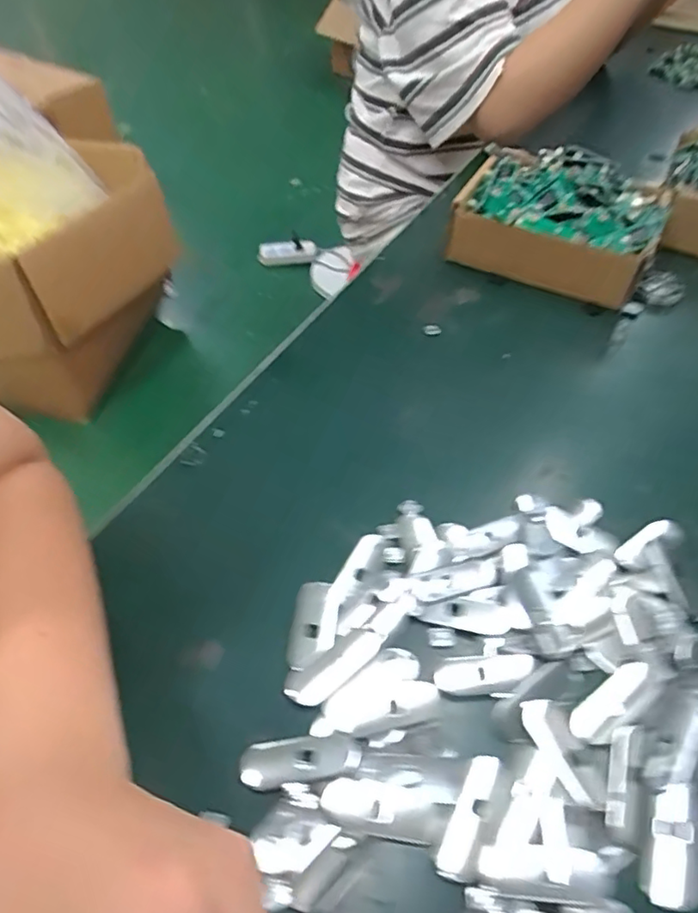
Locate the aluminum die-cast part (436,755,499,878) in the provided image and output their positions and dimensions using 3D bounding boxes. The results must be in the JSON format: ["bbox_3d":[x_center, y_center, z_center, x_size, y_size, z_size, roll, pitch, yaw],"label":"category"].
[{"bbox_3d":[0.054,0.157,0.262,0.013,0.004,0.051,23,53,16],"label":"aluminum die-cast part"}]

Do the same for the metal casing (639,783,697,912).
[{"bbox_3d":[0.142,0.168,0.257,0.025,0.009,0.047,20,52,14],"label":"metal casing"}]

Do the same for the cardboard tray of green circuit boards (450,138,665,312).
[{"bbox_3d":[0.188,-0.216,0.537,0.169,0.085,0.111,21,52,15],"label":"cardboard tray of green circuit boards"}]

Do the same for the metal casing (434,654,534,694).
[{"bbox_3d":[0.069,0.111,0.303,0.050,0.004,0.016,-3,50,-5],"label":"metal casing"}]

